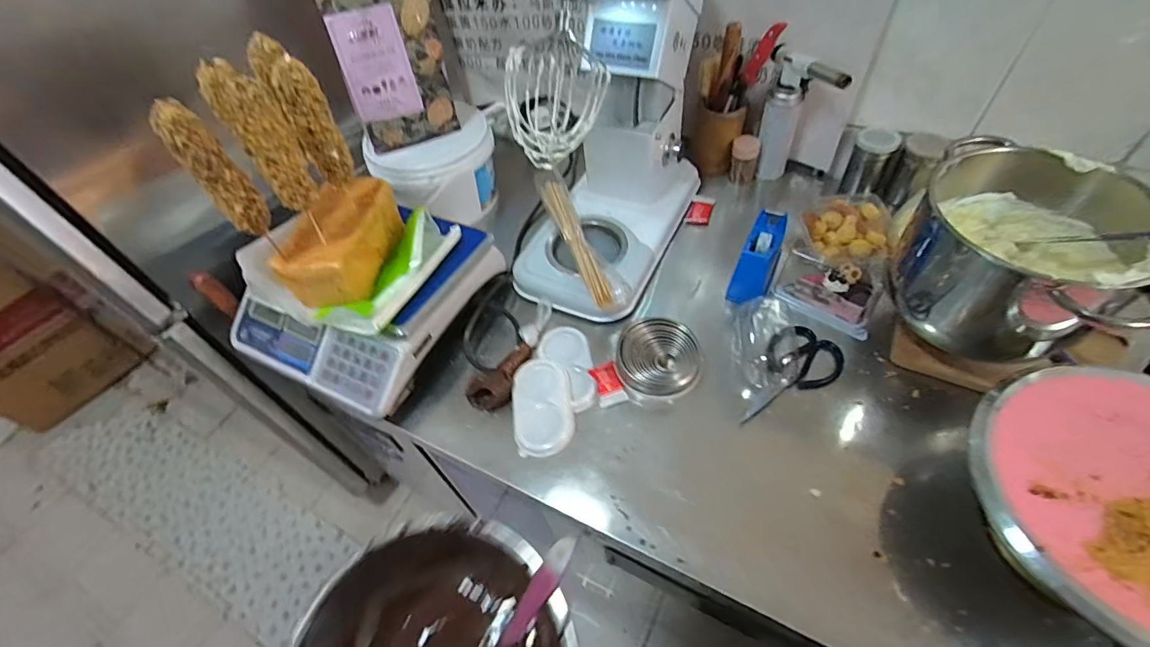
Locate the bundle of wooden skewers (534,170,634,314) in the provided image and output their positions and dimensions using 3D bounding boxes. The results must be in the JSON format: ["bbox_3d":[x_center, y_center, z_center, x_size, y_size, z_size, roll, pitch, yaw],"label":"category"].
[{"bbox_3d":[0.001,-0.154,0.836,0.065,0.038,0.317,-20,52,-10],"label":"bundle of wooden skewers"}]

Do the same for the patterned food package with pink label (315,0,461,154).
[{"bbox_3d":[-0.296,-0.431,0.798,0.159,0.281,0.028,-21,43,-15],"label":"patterned food package with pink label"}]

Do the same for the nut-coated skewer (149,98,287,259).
[{"bbox_3d":[-0.395,-0.155,0.564,0.034,0.192,0.044,35,63,28],"label":"nut-coated skewer"}]

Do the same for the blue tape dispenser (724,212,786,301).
[{"bbox_3d":[0.299,-0.106,0.800,0.068,0.087,0.142,22,57,22],"label":"blue tape dispenser"}]

